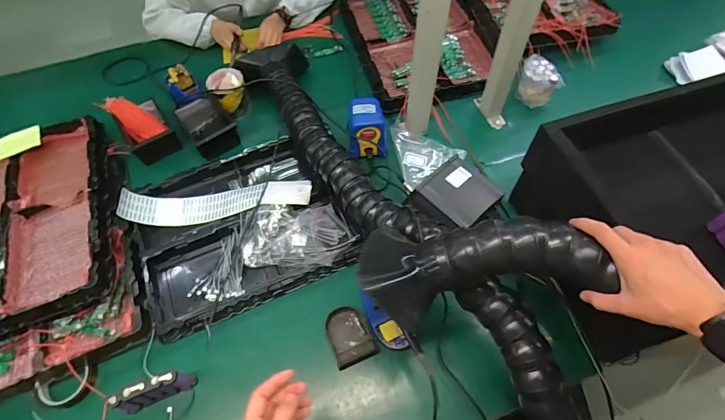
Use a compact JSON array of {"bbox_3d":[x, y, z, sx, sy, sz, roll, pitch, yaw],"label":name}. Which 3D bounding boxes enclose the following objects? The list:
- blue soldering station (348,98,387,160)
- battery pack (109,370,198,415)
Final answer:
[{"bbox_3d":[0.009,-0.190,0.940,0.099,0.106,0.110,-1,59,2],"label":"blue soldering station"},{"bbox_3d":[-0.357,0.306,0.672,0.122,0.083,0.024,-21,61,-10],"label":"battery pack"}]

